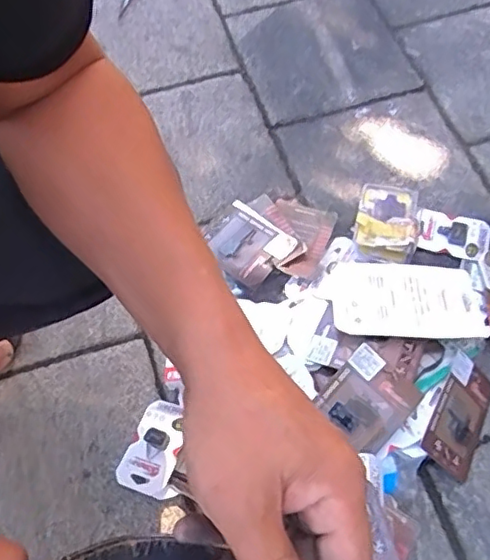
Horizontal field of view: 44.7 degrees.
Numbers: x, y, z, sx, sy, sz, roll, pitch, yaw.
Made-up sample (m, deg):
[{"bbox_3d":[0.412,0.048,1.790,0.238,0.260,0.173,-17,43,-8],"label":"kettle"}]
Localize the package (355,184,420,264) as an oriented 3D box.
[{"bbox_3d":[0.183,-0.074,0.767,0.077,0.035,0.113,11,63,8],"label":"package"}]

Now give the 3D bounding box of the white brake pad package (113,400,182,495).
[{"bbox_3d":[-0.099,0.182,0.654,0.058,0.020,0.096,19,64,11],"label":"white brake pad package"}]

